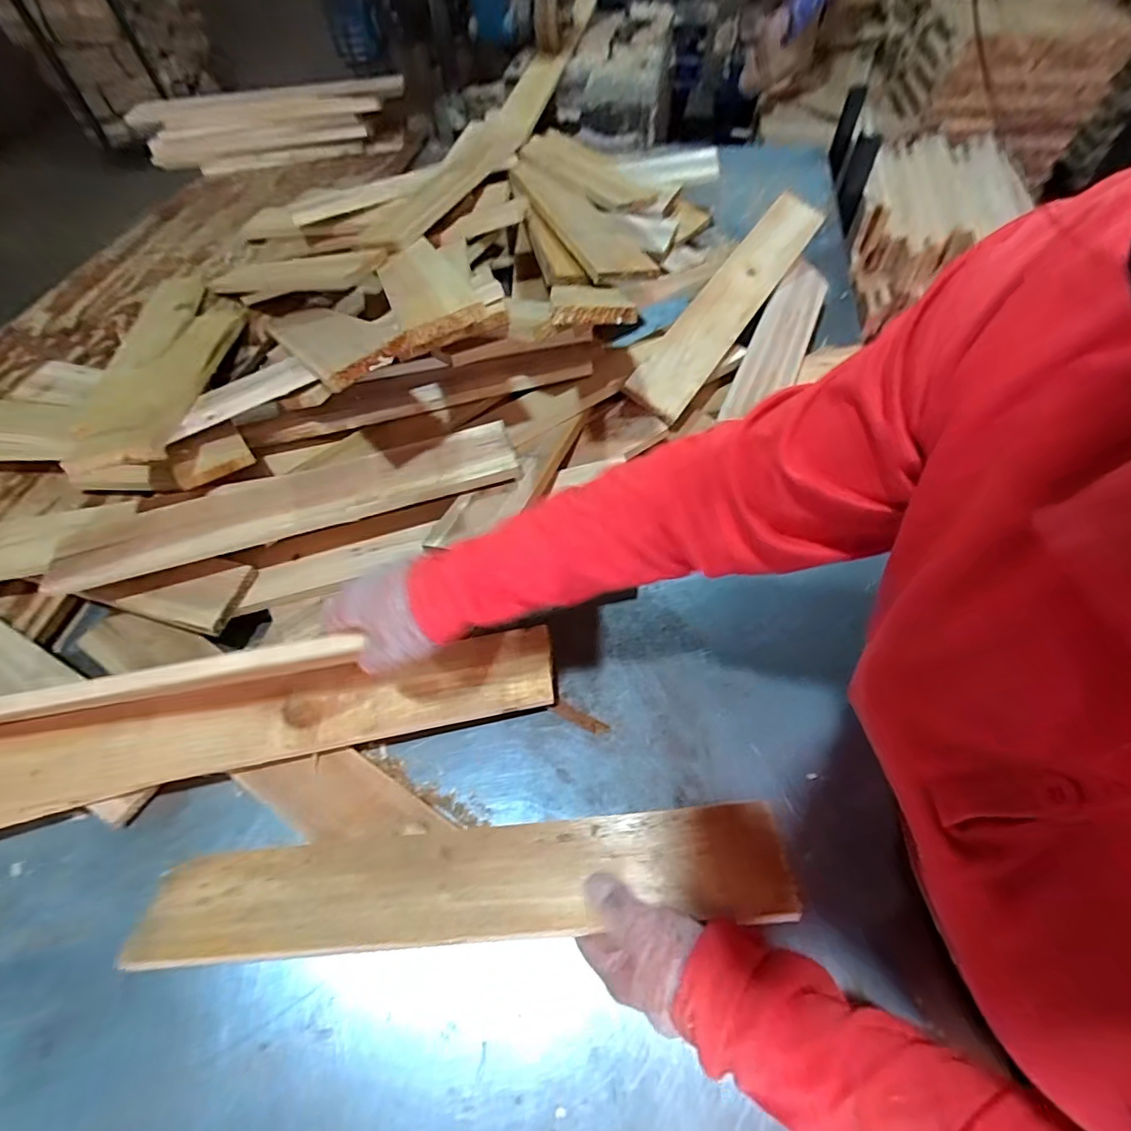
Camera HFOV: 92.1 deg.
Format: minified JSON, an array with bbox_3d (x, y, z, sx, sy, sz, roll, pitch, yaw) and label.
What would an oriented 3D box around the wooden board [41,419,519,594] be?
[{"bbox_3d":[-0.289,-0.072,0.580,0.471,0.017,0.091,-16,57,-4],"label":"wooden board"}]

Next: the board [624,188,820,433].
[{"bbox_3d":[0.236,-0.380,0.768,0.085,0.017,0.475,39,68,-5],"label":"board"}]

